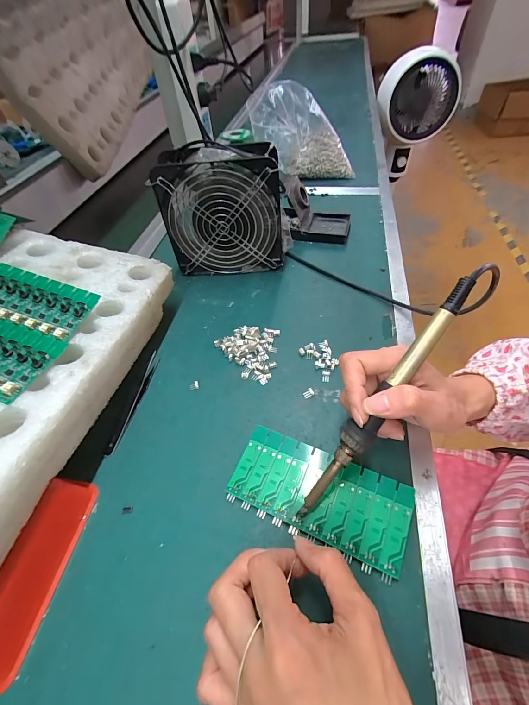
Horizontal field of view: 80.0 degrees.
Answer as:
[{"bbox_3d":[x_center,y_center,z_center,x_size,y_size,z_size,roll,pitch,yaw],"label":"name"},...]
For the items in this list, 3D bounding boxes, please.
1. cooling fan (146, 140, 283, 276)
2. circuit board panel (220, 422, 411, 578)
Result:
[{"bbox_3d":[-0.051,-0.185,0.423,0.157,0.152,0.056,-2,50,3],"label":"cooling fan"},{"bbox_3d":[0.043,0.112,0.256,0.138,0.008,0.062,18,54,20],"label":"circuit board panel"}]

